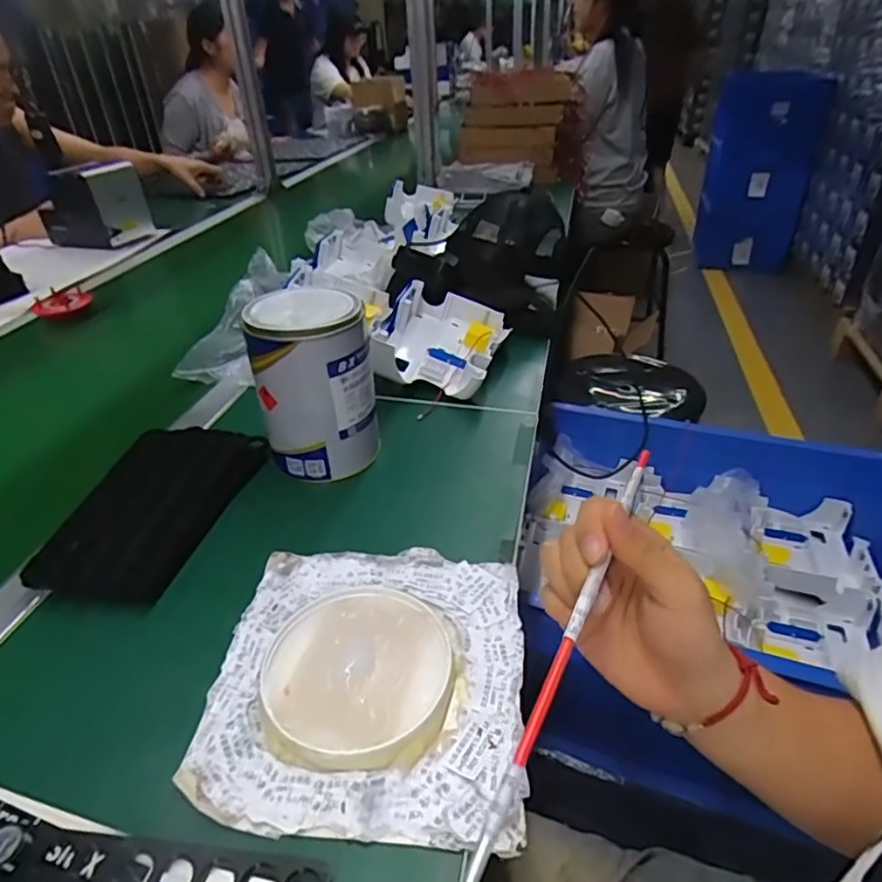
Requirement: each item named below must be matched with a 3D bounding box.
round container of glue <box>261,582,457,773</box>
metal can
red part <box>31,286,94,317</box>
[{"bbox_3d":[-0.053,0.147,0.379,0.118,0.016,0.119,-1,35,1],"label":"round container of glue"},{"bbox_3d":[-0.115,-0.046,0.560,0.104,0.171,0.093,-7,35,-7],"label":"metal can"},{"bbox_3d":[-0.584,-0.213,0.911,0.080,0.030,0.048,-17,37,-20],"label":"red part"}]

